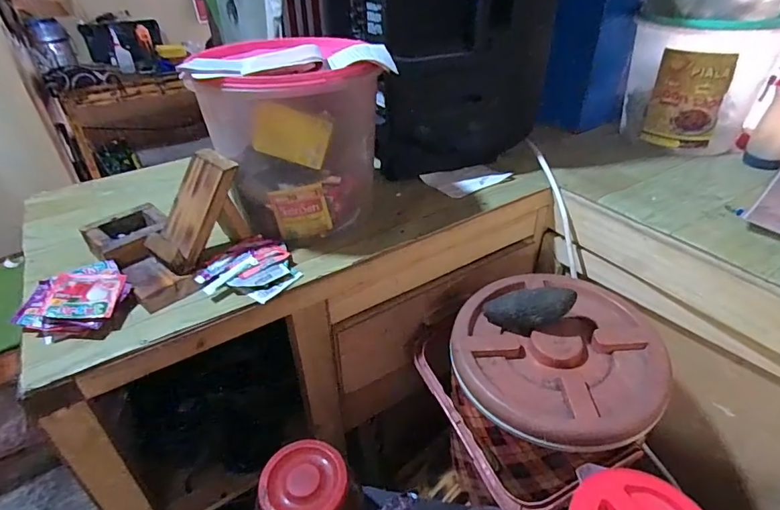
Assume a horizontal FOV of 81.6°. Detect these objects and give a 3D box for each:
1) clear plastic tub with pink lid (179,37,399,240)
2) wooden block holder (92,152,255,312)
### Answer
[{"bbox_3d":[-0.118,-0.175,0.649,0.238,0.227,0.209,-1,36,3],"label":"clear plastic tub with pink lid"},{"bbox_3d":[-0.257,-0.057,0.592,0.075,0.112,0.118,23,44,31],"label":"wooden block holder"}]

